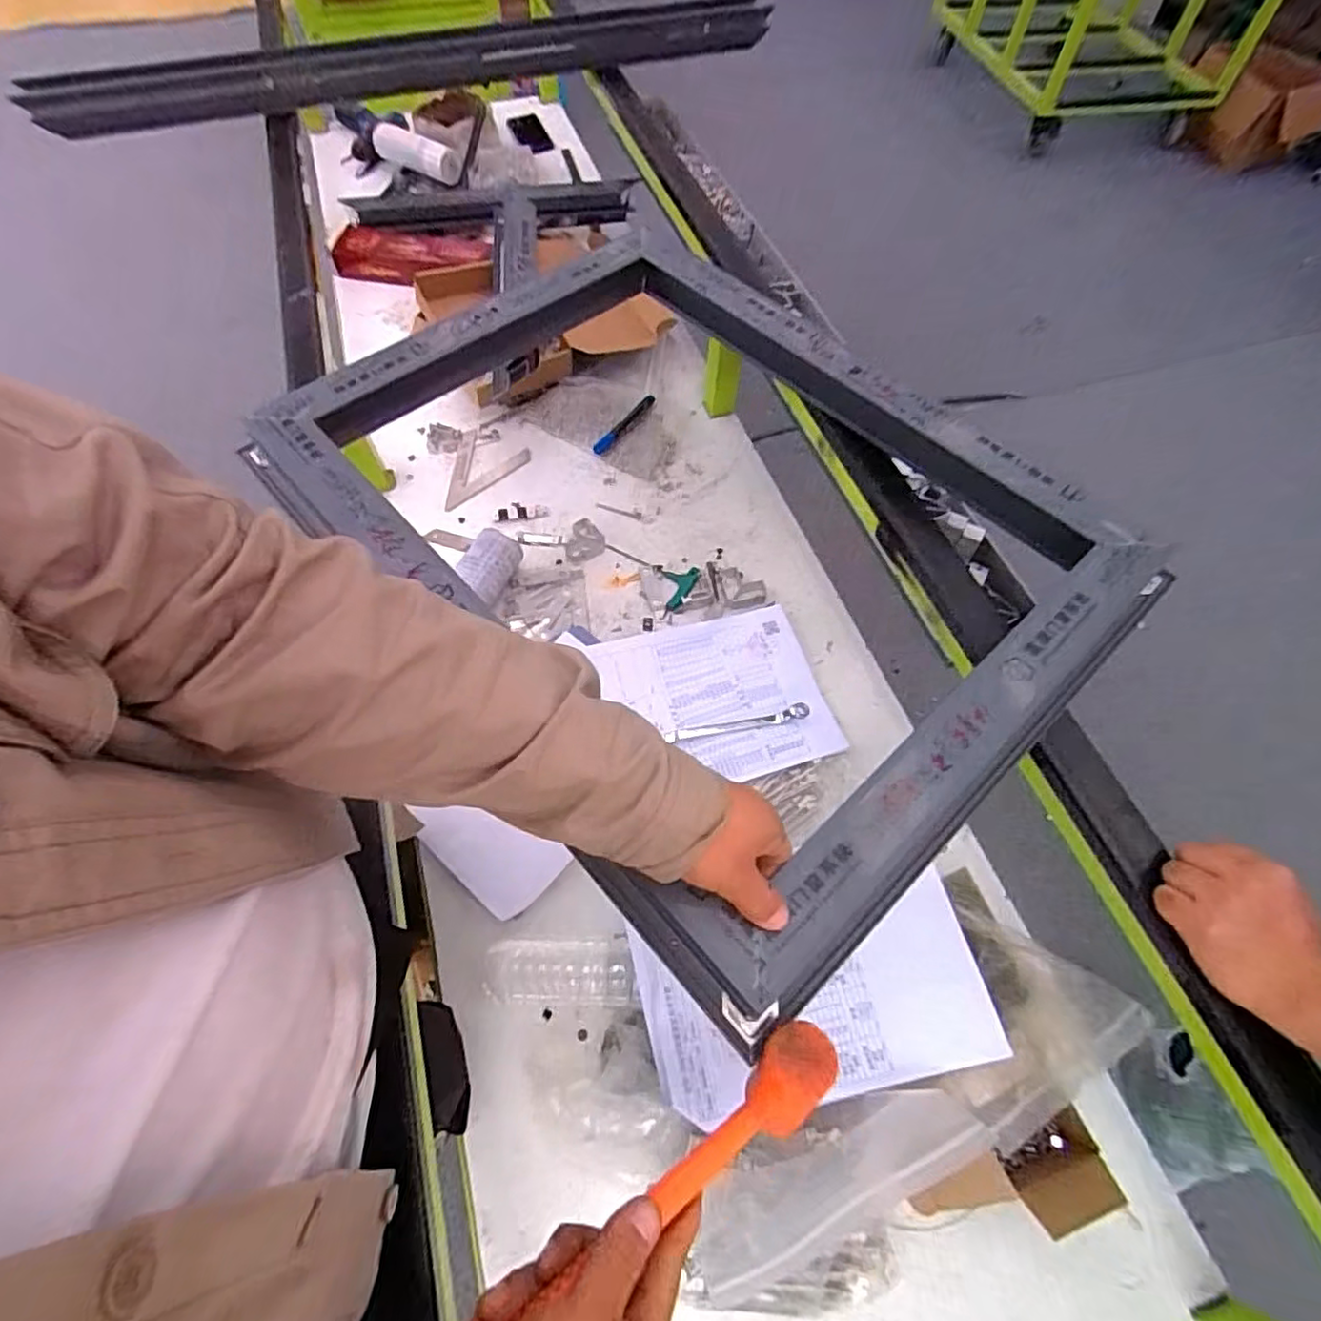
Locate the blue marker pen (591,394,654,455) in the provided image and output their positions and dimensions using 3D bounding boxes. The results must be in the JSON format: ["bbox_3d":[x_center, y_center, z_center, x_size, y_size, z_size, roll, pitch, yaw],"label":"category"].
[{"bbox_3d":[-0.055,-0.376,1.027,0.022,0.017,0.140,36,66,18],"label":"blue marker pen"}]

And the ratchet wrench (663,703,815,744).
[{"bbox_3d":[0.094,0.074,0.773,0.172,0.011,0.019,-8,61,-5],"label":"ratchet wrench"}]

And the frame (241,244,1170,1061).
[{"bbox_3d":[0.018,-0.133,0.605,0.532,0.061,0.714,-39,68,-20],"label":"frame"}]

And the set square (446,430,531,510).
[{"bbox_3d":[-0.266,-0.292,0.999,0.112,0.009,0.160,7,61,-1],"label":"set square"}]

